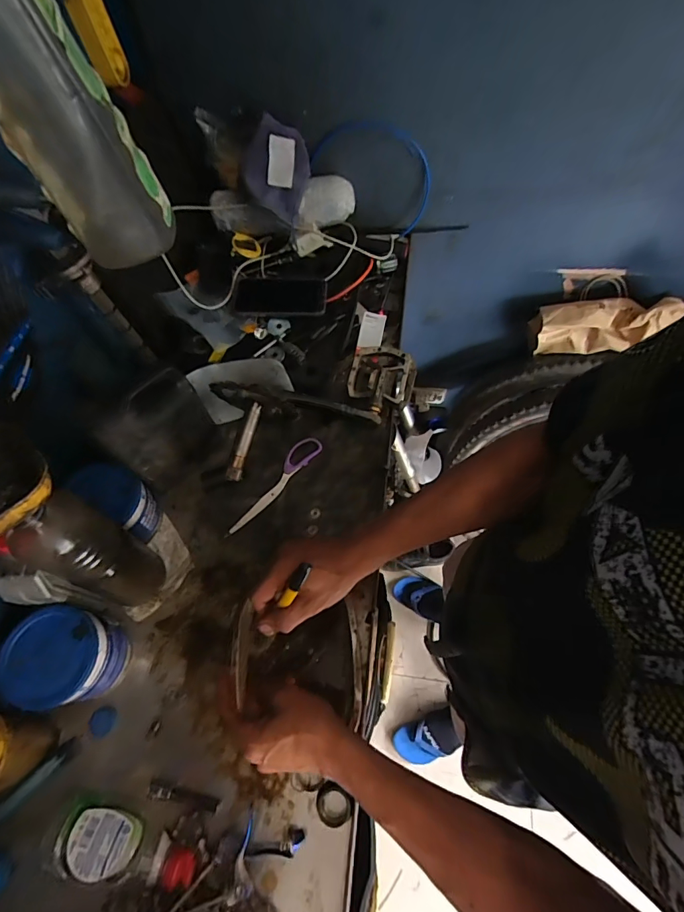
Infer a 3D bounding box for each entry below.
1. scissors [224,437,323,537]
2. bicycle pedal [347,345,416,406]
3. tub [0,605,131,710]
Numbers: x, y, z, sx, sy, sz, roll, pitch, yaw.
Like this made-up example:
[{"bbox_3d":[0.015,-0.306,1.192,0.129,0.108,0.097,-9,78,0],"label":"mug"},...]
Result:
[{"bbox_3d":[-0.104,0.041,0.656,0.034,0.009,0.193,38,72,19],"label":"scissors"},{"bbox_3d":[0.066,-0.131,0.699,0.104,0.028,0.096,12,65,8],"label":"bicycle pedal"},{"bbox_3d":[-0.322,0.240,0.518,0.094,0.113,0.100,-1,64,2],"label":"tub"}]

